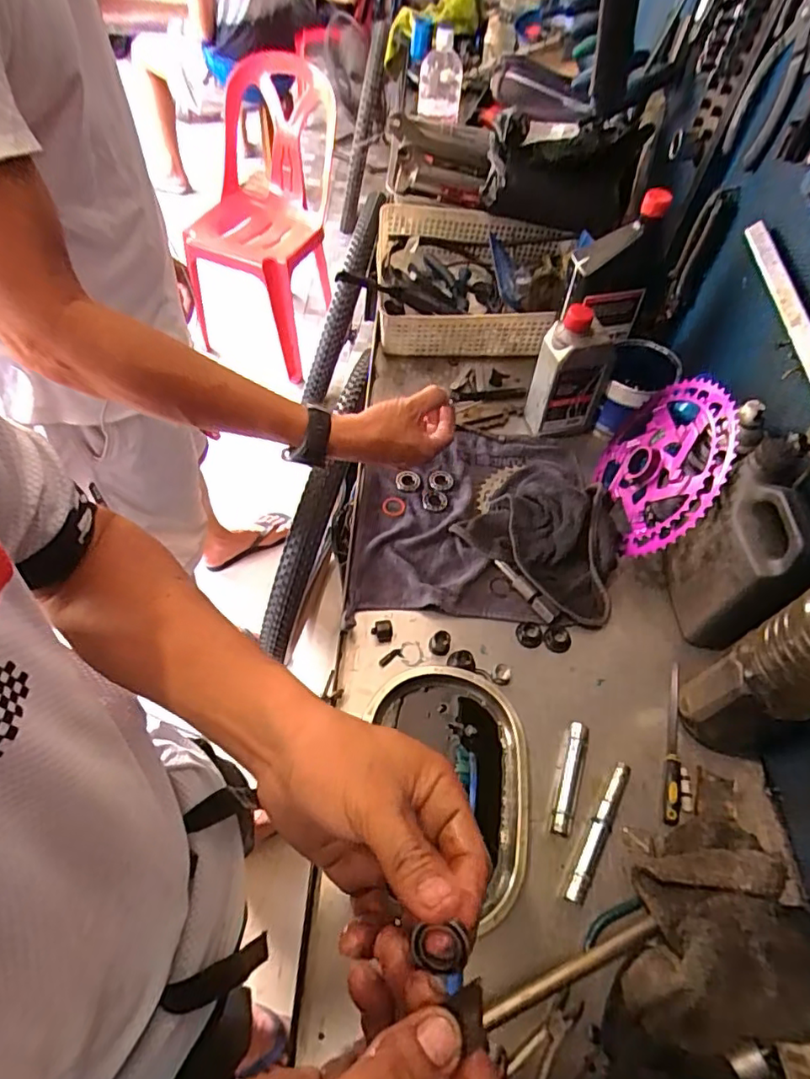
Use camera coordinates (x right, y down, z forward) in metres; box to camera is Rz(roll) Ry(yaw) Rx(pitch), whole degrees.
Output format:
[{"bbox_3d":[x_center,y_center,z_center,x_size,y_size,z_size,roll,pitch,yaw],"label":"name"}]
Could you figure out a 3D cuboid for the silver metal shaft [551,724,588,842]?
[{"bbox_3d":[0.156,0.224,0.534,0.021,0.022,0.102,19,58,8],"label":"silver metal shaft"}]

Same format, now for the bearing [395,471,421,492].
[{"bbox_3d":[0.004,-0.075,0.715,0.031,0.013,0.023,4,57,-1],"label":"bearing"}]

